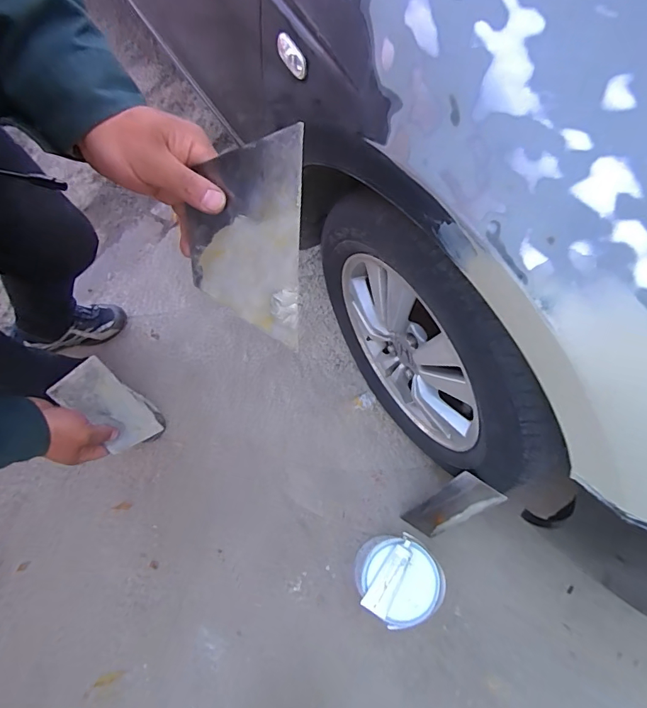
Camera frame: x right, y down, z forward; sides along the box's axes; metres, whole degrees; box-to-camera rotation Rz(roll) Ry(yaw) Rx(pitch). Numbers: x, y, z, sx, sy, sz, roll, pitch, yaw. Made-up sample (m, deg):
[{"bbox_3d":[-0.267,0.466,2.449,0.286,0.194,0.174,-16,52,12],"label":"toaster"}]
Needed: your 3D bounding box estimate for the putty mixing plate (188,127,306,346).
[{"bbox_3d":[-0.067,-0.094,0.370,0.103,0.164,0.008,16,32,19],"label":"putty mixing plate"}]

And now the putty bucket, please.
[{"bbox_3d":[0.161,0.481,0.964,0.158,0.172,0.171,1,73,-3],"label":"putty bucket"}]

